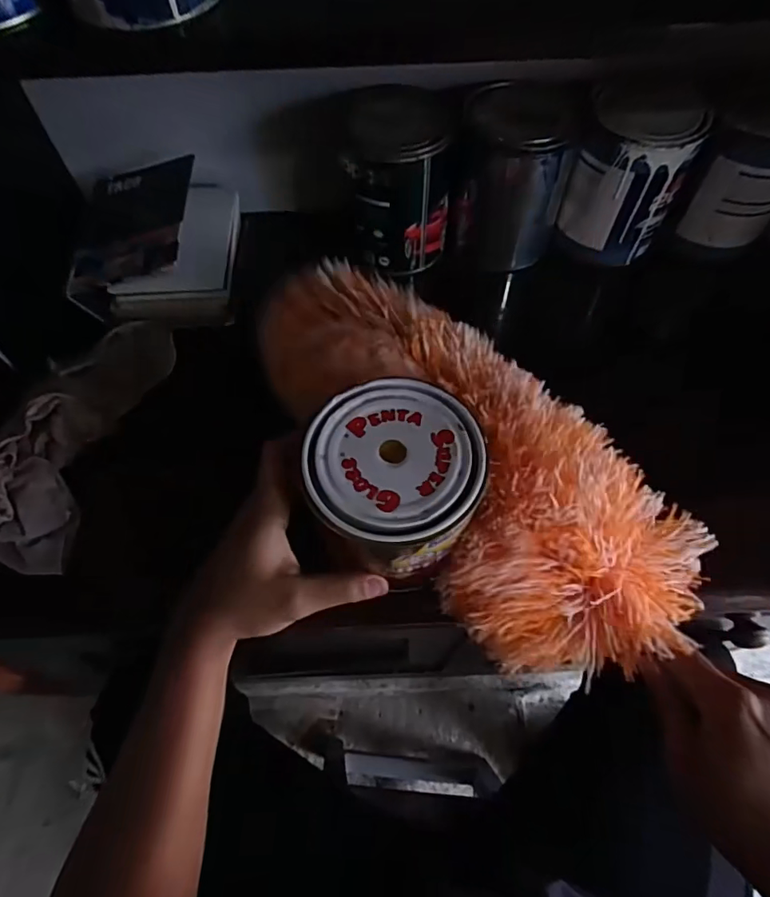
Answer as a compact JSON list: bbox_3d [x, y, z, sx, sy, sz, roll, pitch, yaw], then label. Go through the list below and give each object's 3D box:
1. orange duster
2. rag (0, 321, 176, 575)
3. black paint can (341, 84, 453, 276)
[{"bbox_3d":[0.049,-0.009,0.354,0.140,0.076,0.362,-38,72,-15],"label":"orange duster"},{"bbox_3d":[-0.272,-0.018,0.437,0.089,0.041,0.229,11,65,8],"label":"rag"},{"bbox_3d":[0.013,-0.256,0.505,0.096,0.133,0.102,-1,64,2],"label":"black paint can"}]

